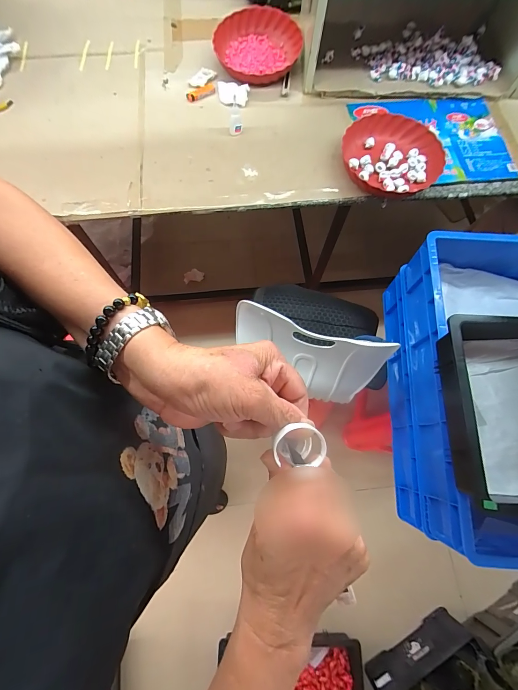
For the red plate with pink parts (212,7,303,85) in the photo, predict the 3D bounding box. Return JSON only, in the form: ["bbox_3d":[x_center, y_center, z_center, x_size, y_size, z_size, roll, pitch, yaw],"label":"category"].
[{"bbox_3d":[-0.006,-0.870,0.910,0.247,0.052,0.255,17,72,4],"label":"red plate with pink parts"}]

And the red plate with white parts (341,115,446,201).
[{"bbox_3d":[0.335,-0.474,0.786,0.252,0.042,0.242,-35,76,-12],"label":"red plate with white parts"}]

